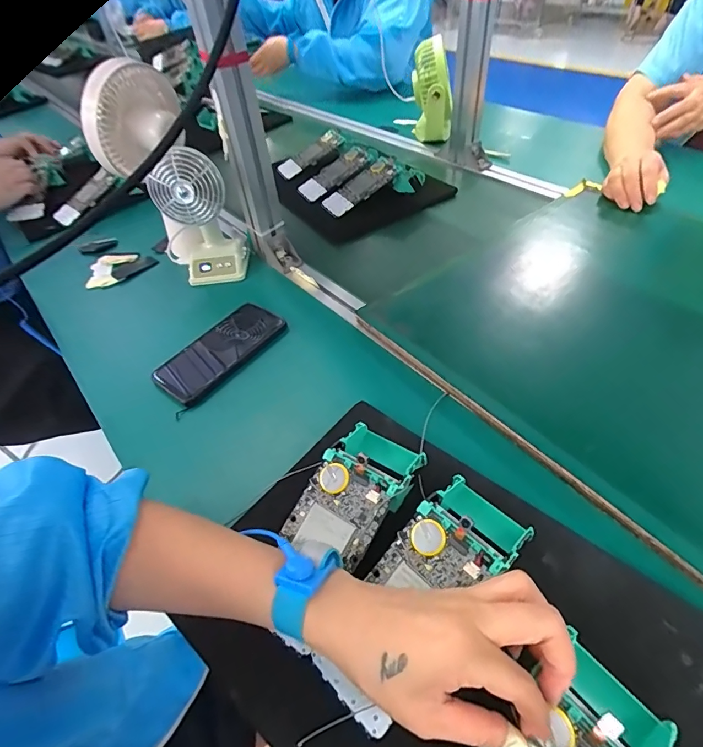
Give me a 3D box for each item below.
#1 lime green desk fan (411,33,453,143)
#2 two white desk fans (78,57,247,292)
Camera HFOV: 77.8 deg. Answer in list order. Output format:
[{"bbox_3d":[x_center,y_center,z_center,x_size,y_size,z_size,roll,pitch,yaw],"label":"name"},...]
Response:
[{"bbox_3d":[0.161,-0.559,0.874,0.082,0.162,0.119,3,46,9],"label":"lime green desk fan"},{"bbox_3d":[-0.241,-0.252,0.581,0.136,0.234,0.169,-23,48,-15],"label":"two white desk fans"}]

